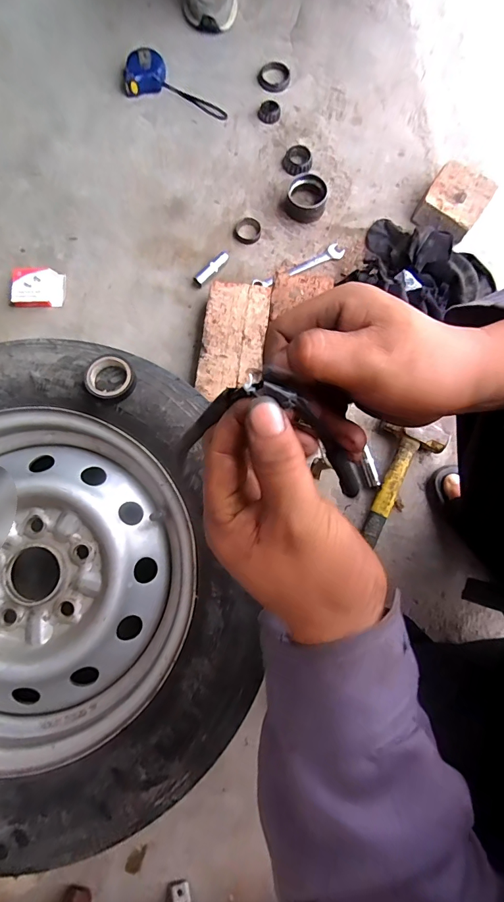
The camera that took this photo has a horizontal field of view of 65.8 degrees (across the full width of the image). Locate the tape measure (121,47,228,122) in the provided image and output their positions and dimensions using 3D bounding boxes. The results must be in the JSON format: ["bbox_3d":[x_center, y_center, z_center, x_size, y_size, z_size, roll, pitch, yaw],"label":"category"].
[{"bbox_3d":[-0.155,-0.755,0.800,0.225,0.033,0.099,17,79,2],"label":"tape measure"}]

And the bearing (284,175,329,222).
[{"bbox_3d":[0.106,-0.498,0.762,0.081,0.034,0.082,12,79,1],"label":"bearing"}]

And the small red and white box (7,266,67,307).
[{"bbox_3d":[-0.396,-0.301,0.717,0.089,0.021,0.070,4,79,-1],"label":"small red and white box"}]

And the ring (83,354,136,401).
[{"bbox_3d":[-0.176,-0.090,0.480,0.057,0.018,0.055,0,79,-2],"label":"ring"}]

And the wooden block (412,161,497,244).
[{"bbox_3d":[0.386,-0.474,0.750,0.106,0.061,0.134,34,80,5],"label":"wooden block"}]

